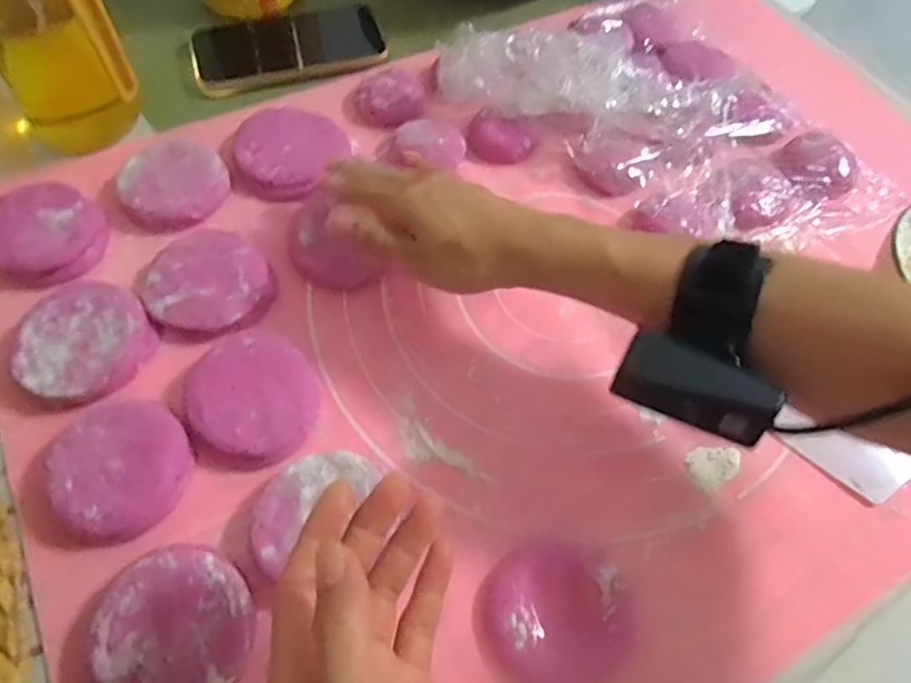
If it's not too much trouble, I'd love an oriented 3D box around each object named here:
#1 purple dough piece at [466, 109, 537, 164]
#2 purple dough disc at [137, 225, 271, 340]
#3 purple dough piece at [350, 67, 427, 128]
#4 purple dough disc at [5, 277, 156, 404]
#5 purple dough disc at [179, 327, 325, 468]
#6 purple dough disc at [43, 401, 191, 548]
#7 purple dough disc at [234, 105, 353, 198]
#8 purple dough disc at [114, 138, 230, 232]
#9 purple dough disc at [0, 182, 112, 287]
[{"bbox_3d":[0.034,-0.155,0.462,0.052,0.019,0.036,24,63,10],"label":"purple dough piece"},{"bbox_3d":[-0.158,-0.037,0.385,0.074,0.015,0.083,-38,70,-21],"label":"purple dough disc"},{"bbox_3d":[-0.054,-0.193,0.476,0.057,0.018,0.050,-2,61,-4],"label":"purple dough piece"},{"bbox_3d":[-0.223,-0.002,0.360,0.072,0.017,0.077,1,61,-3],"label":"purple dough disc"},{"bbox_3d":[-0.118,0.034,0.351,0.072,0.018,0.078,1,61,-3],"label":"purple dough disc"},{"bbox_3d":[-0.181,0.066,0.327,0.067,0.019,0.074,-29,67,-17],"label":"purple dough disc"},{"bbox_3d":[-0.125,-0.140,0.444,0.073,0.017,0.075,1,61,-3],"label":"purple dough disc"},{"bbox_3d":[-0.201,-0.112,0.426,0.079,0.015,0.071,33,65,14],"label":"purple dough disc"},{"bbox_3d":[-0.268,-0.071,0.395,0.074,0.022,0.068,1,61,-3],"label":"purple dough disc"}]

